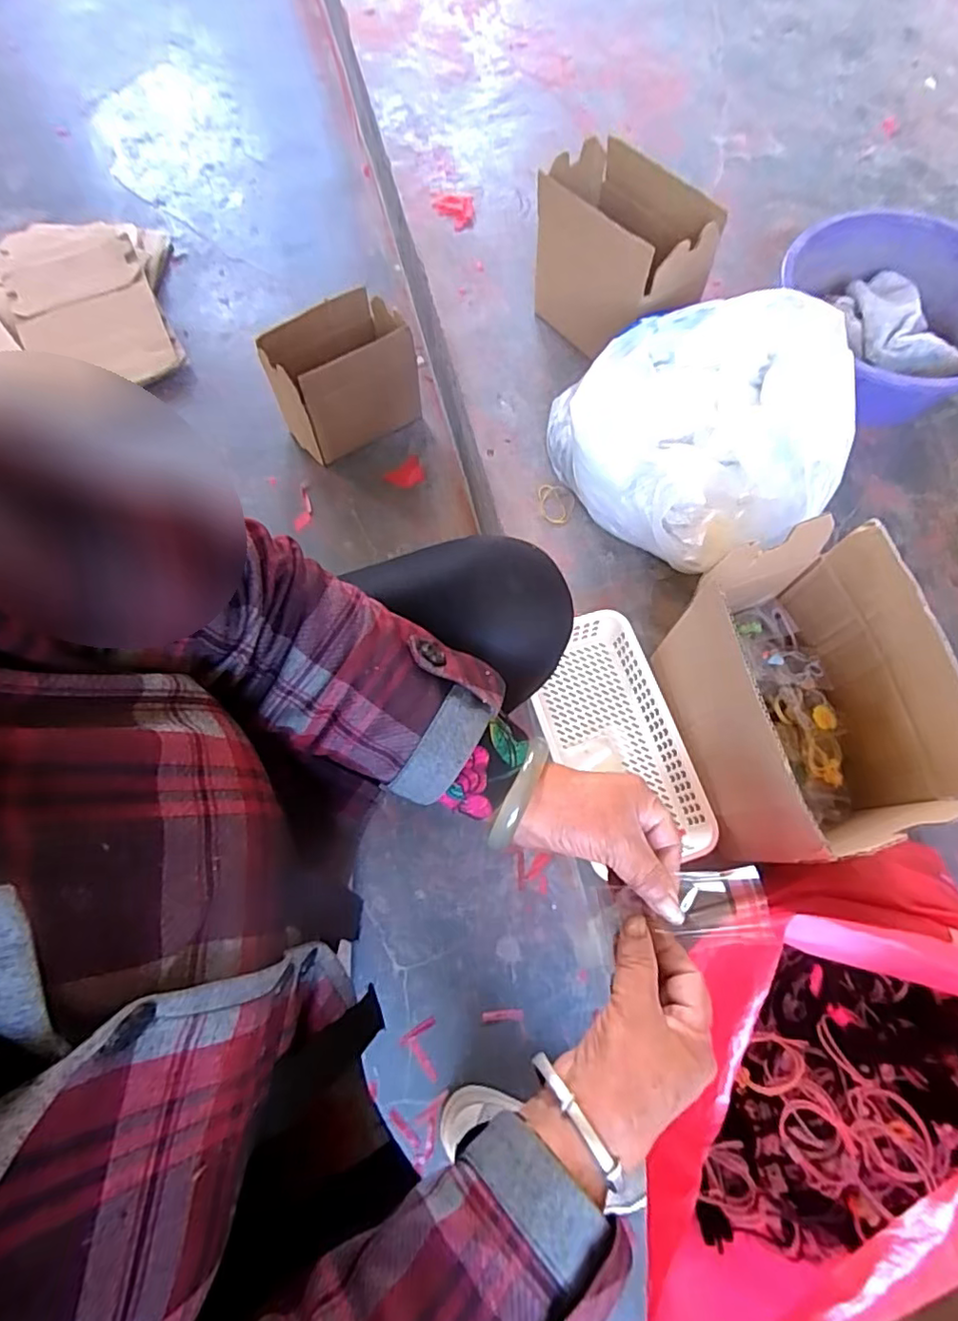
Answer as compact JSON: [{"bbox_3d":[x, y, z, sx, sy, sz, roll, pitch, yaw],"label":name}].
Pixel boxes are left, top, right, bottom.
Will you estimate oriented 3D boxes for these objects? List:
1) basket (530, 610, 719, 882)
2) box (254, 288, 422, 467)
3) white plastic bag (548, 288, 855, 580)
[{"bbox_3d":[0.144,0.072,0.637,0.125,0.055,0.232,-28,72,26],"label":"basket"},{"bbox_3d":[-0.212,-0.438,0.918,0.200,0.175,0.116,-29,73,-9],"label":"box"},{"bbox_3d":[0.236,-0.259,0.643,0.243,0.173,0.281,-33,74,-10],"label":"white plastic bag"}]

